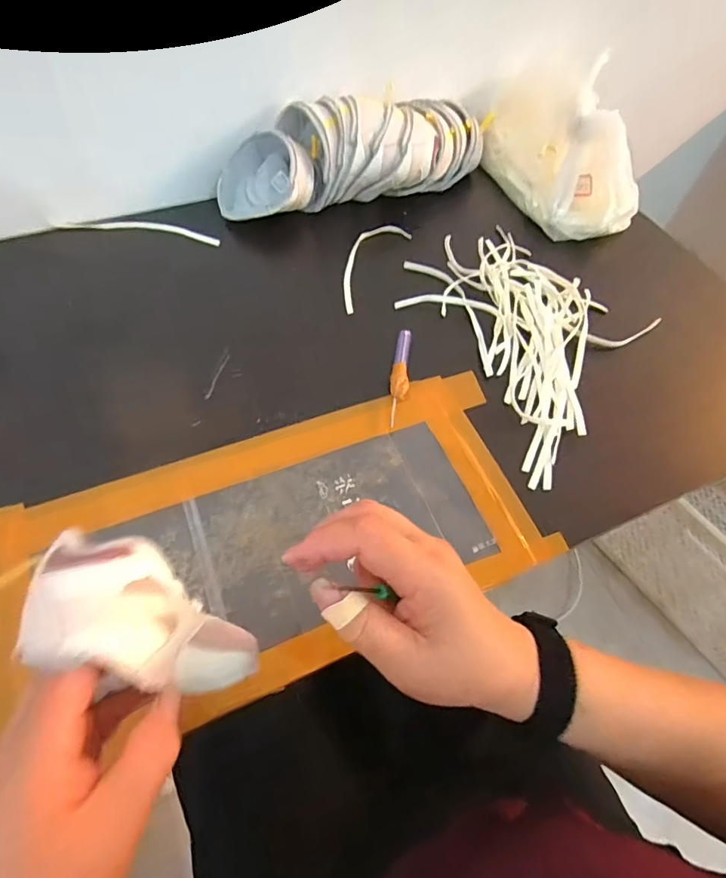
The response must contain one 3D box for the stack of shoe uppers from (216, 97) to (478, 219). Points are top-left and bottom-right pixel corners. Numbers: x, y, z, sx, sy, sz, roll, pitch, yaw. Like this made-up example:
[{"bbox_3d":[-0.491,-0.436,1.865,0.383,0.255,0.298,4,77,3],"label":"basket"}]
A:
[{"bbox_3d":[-0.005,-0.361,0.615,0.364,0.108,0.108,-11,59,-10],"label":"stack of shoe uppers"}]

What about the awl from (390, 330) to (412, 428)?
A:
[{"bbox_3d":[0.038,-0.064,0.485,0.017,0.010,0.117,6,58,0],"label":"awl"}]

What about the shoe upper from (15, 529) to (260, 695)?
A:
[{"bbox_3d":[-0.113,0.103,0.263,0.050,0.125,0.065,-12,46,41],"label":"shoe upper"}]

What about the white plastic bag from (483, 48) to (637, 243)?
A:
[{"bbox_3d":[0.260,-0.396,0.638,0.117,0.119,0.259,-14,60,-12],"label":"white plastic bag"}]

